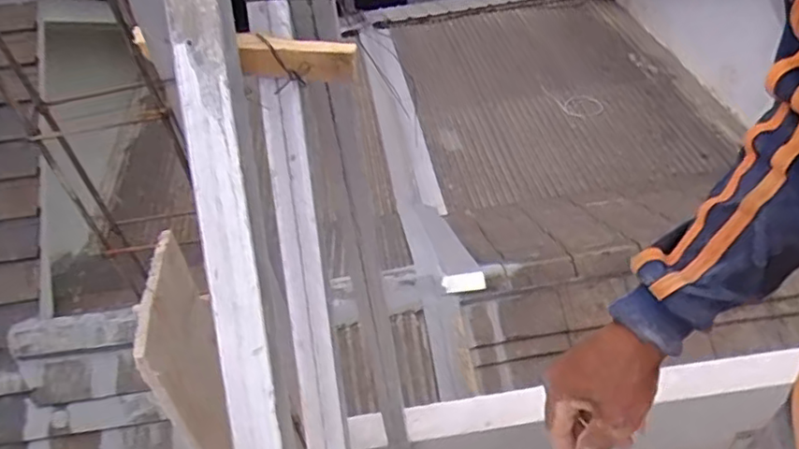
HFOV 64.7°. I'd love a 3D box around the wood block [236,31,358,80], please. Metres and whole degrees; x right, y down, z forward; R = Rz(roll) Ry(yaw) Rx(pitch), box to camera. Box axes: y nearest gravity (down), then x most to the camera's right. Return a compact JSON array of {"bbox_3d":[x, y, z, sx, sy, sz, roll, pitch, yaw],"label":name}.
[{"bbox_3d":[-0.081,-0.134,0.507,0.090,0.035,0.019,2,45,-10],"label":"wood block"}]

